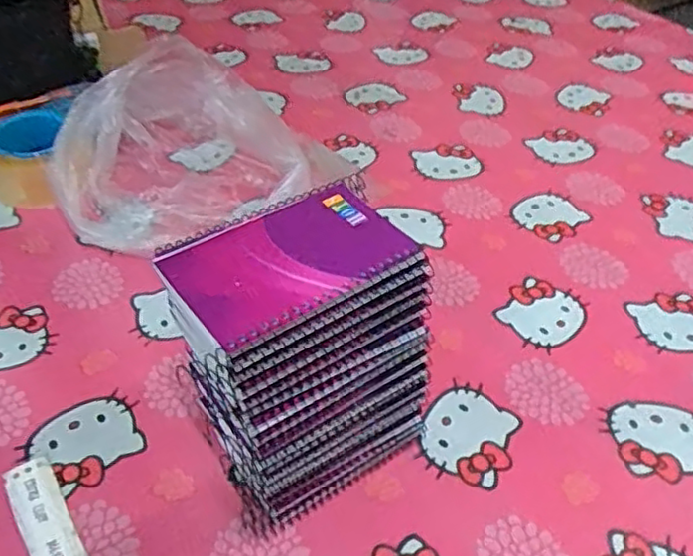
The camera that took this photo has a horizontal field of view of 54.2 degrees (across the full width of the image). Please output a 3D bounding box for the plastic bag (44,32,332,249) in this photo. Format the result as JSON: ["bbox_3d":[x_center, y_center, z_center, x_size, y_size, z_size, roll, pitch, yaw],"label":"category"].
[{"bbox_3d":[-0.188,-0.150,0.729,0.247,0.118,0.207,-19,47,-22],"label":"plastic bag"}]

